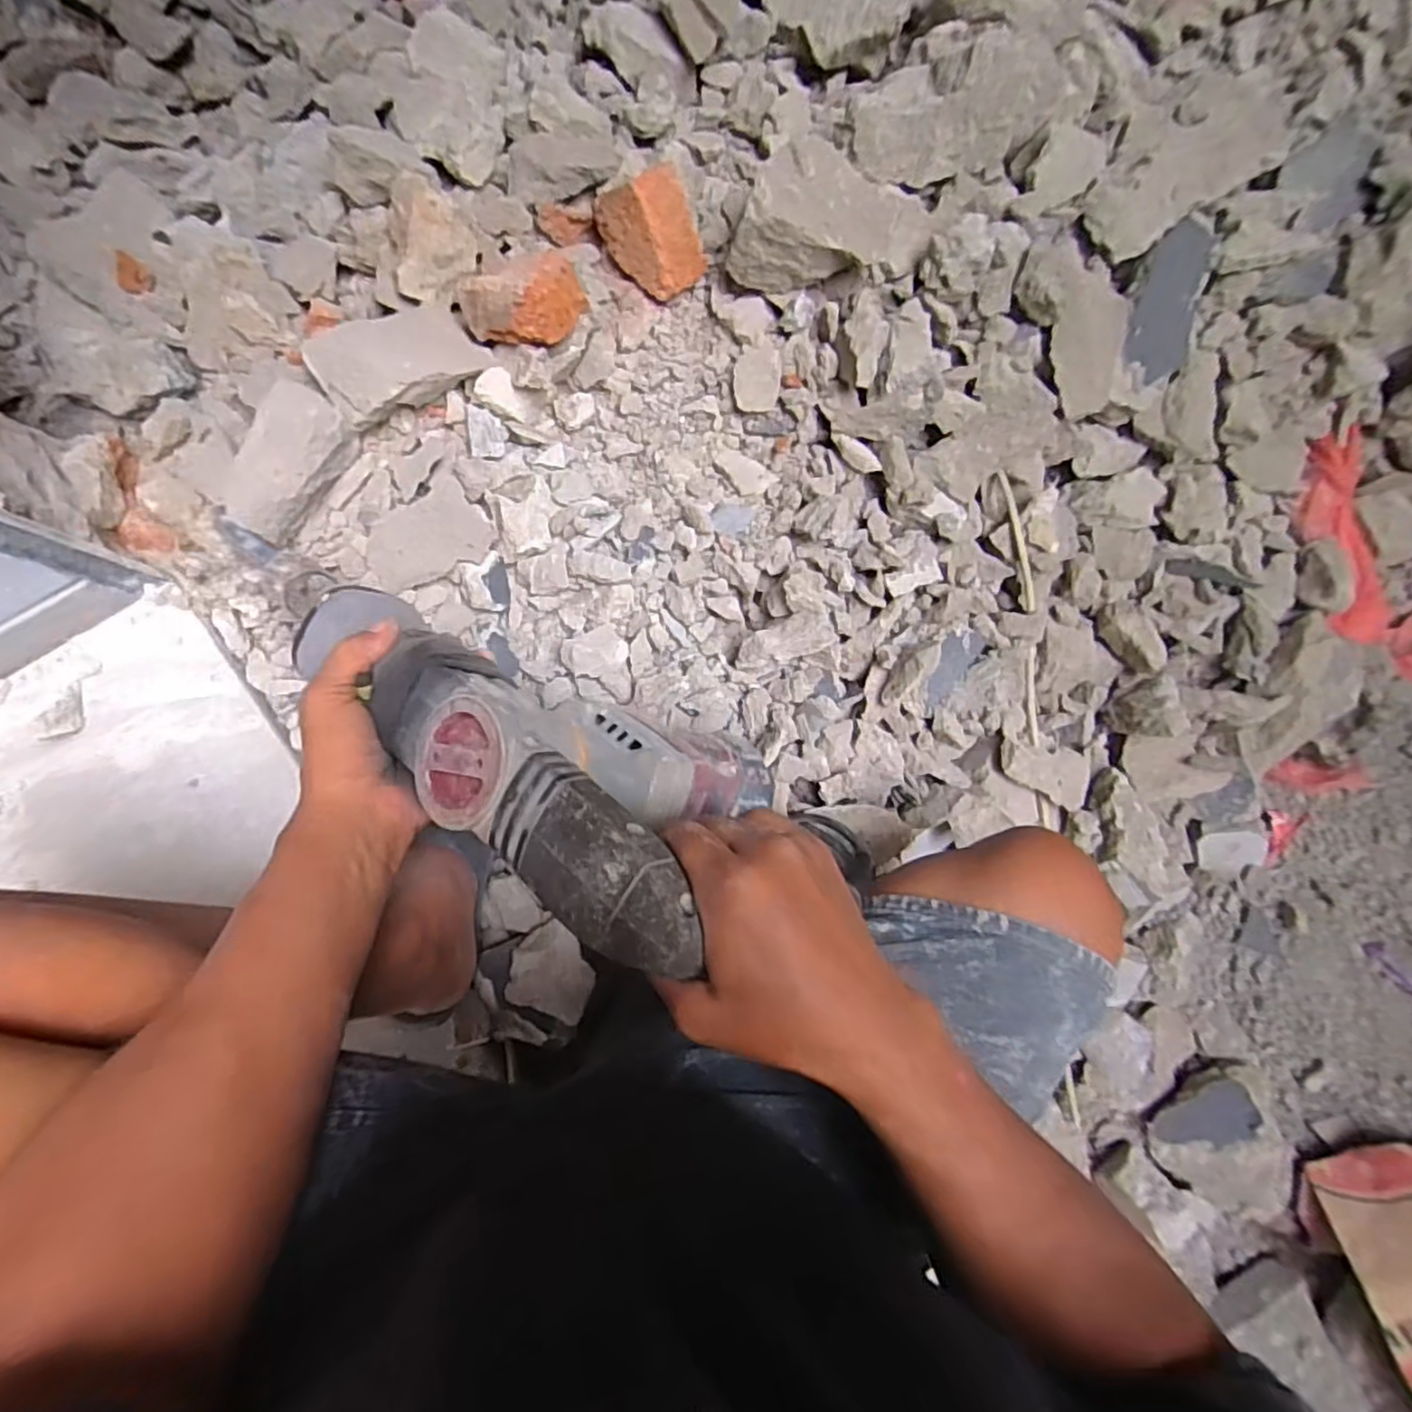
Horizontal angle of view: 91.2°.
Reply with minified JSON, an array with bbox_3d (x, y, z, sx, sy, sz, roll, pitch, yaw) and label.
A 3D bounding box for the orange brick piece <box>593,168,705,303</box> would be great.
[{"bbox_3d":[-0.050,-0.450,0.654,0.075,0.080,0.107,-39,91,-7],"label":"orange brick piece"}]

